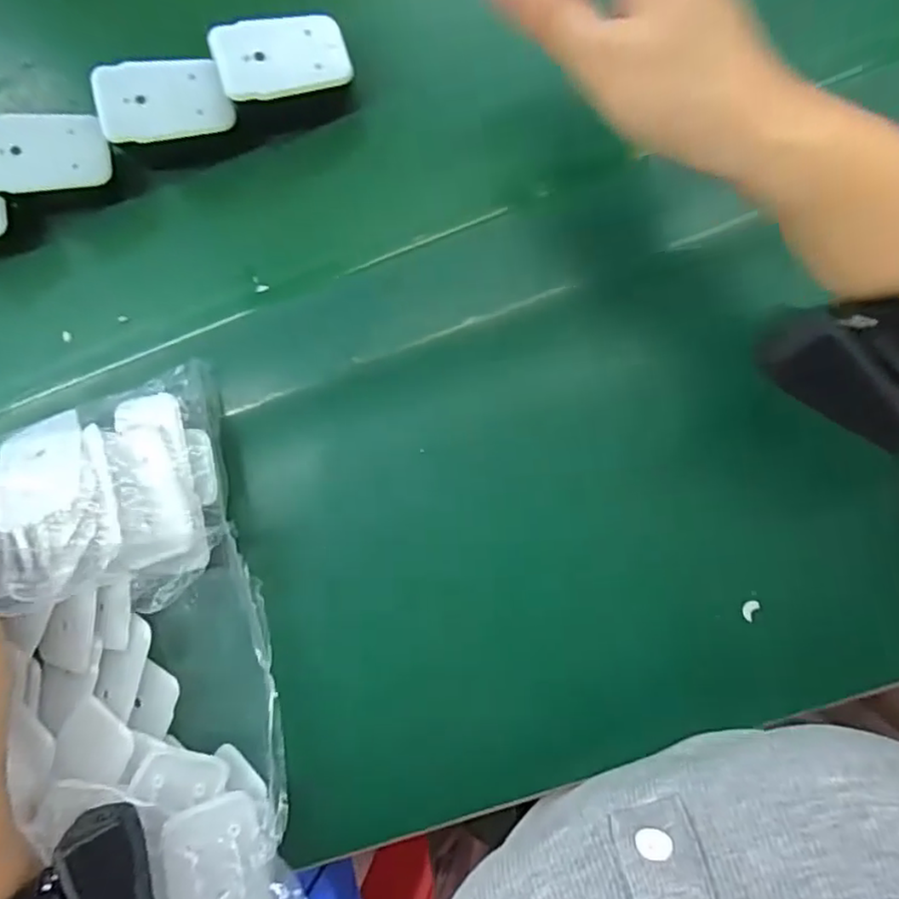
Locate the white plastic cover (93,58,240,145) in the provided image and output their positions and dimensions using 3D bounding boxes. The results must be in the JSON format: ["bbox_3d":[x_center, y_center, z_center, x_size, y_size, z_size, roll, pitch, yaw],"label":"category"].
[{"bbox_3d":[-0.153,-0.188,0.330,0.066,0.006,0.042,-15,91,-9],"label":"white plastic cover"}]

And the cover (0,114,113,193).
[{"bbox_3d":[-0.224,-0.163,0.338,0.067,0.009,0.040,-11,89,-13],"label":"cover"}]

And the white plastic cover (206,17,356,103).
[{"bbox_3d":[-0.087,-0.206,0.323,0.067,0.005,0.039,-20,92,-16],"label":"white plastic cover"}]

